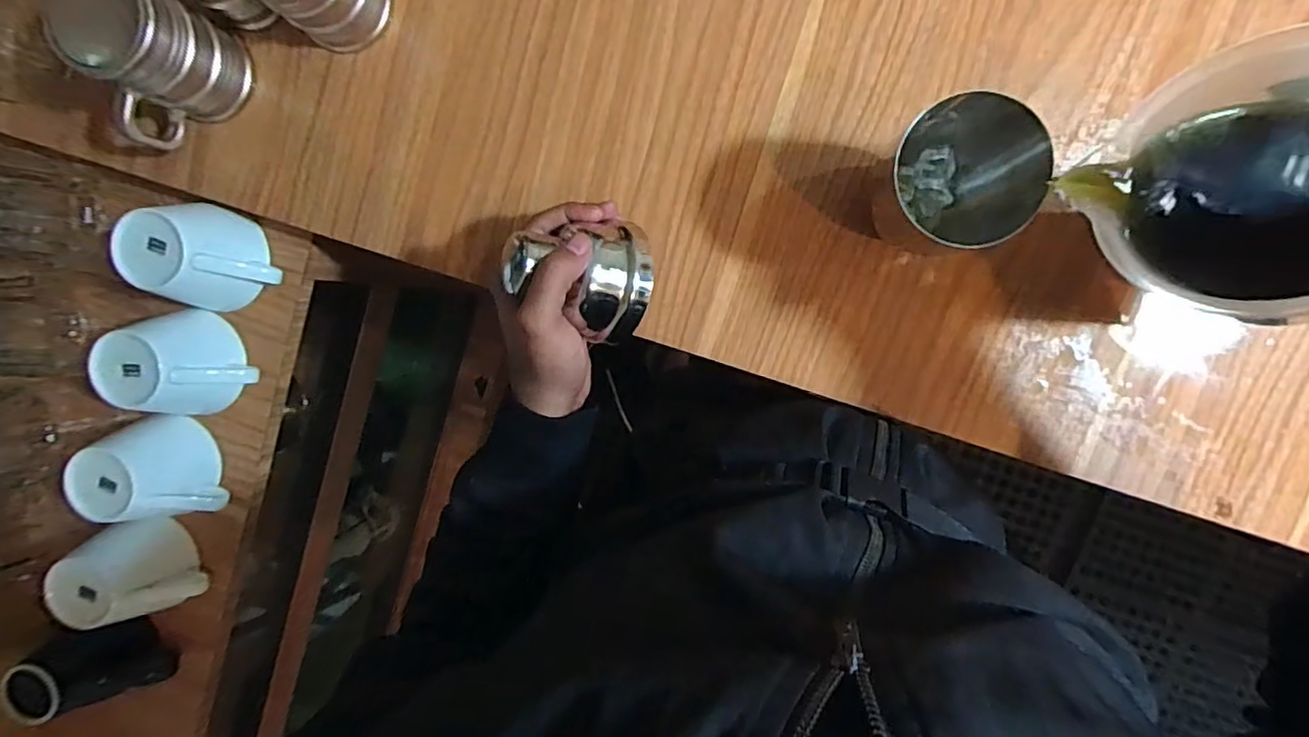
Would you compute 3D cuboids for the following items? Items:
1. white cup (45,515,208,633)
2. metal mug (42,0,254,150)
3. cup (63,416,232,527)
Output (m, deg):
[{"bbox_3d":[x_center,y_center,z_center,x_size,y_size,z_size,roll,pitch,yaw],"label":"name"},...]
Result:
[{"bbox_3d":[-0.438,0.173,0.497,0.071,0.066,0.084,-31,93,6],"label":"white cup"},{"bbox_3d":[-0.355,-0.210,0.410,0.070,0.100,0.100,23,97,2],"label":"metal mug"},{"bbox_3d":[-0.416,0.086,0.487,0.071,0.066,0.084,-10,95,5],"label":"cup"}]

